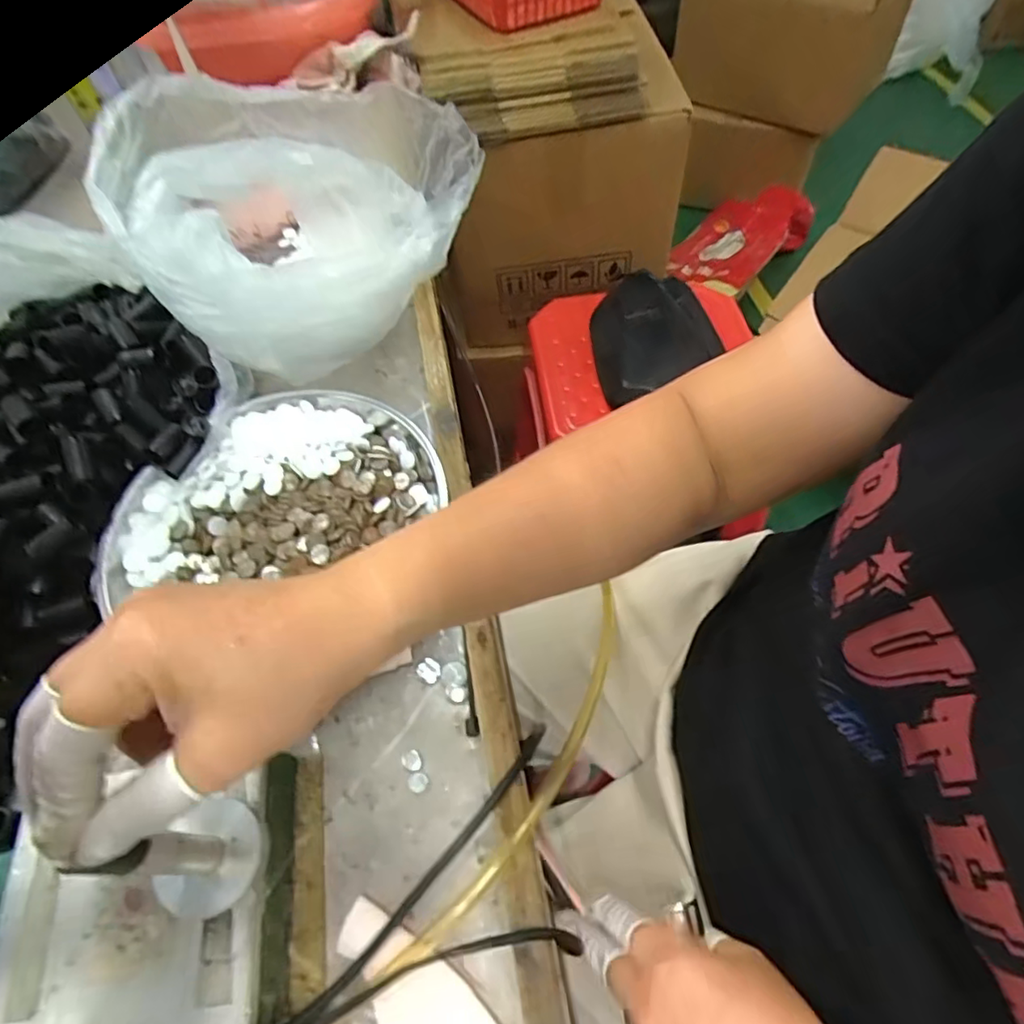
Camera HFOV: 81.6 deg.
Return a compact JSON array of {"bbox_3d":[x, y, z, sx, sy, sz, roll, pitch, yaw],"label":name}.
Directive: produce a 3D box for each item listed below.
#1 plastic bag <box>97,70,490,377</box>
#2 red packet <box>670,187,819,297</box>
[{"bbox_3d":[-0.184,-0.253,0.493,0.217,0.160,0.259,37,67,23],"label":"plastic bag"},{"bbox_3d":[0.539,-0.658,1.417,0.249,0.100,0.361,31,65,21],"label":"red packet"}]

